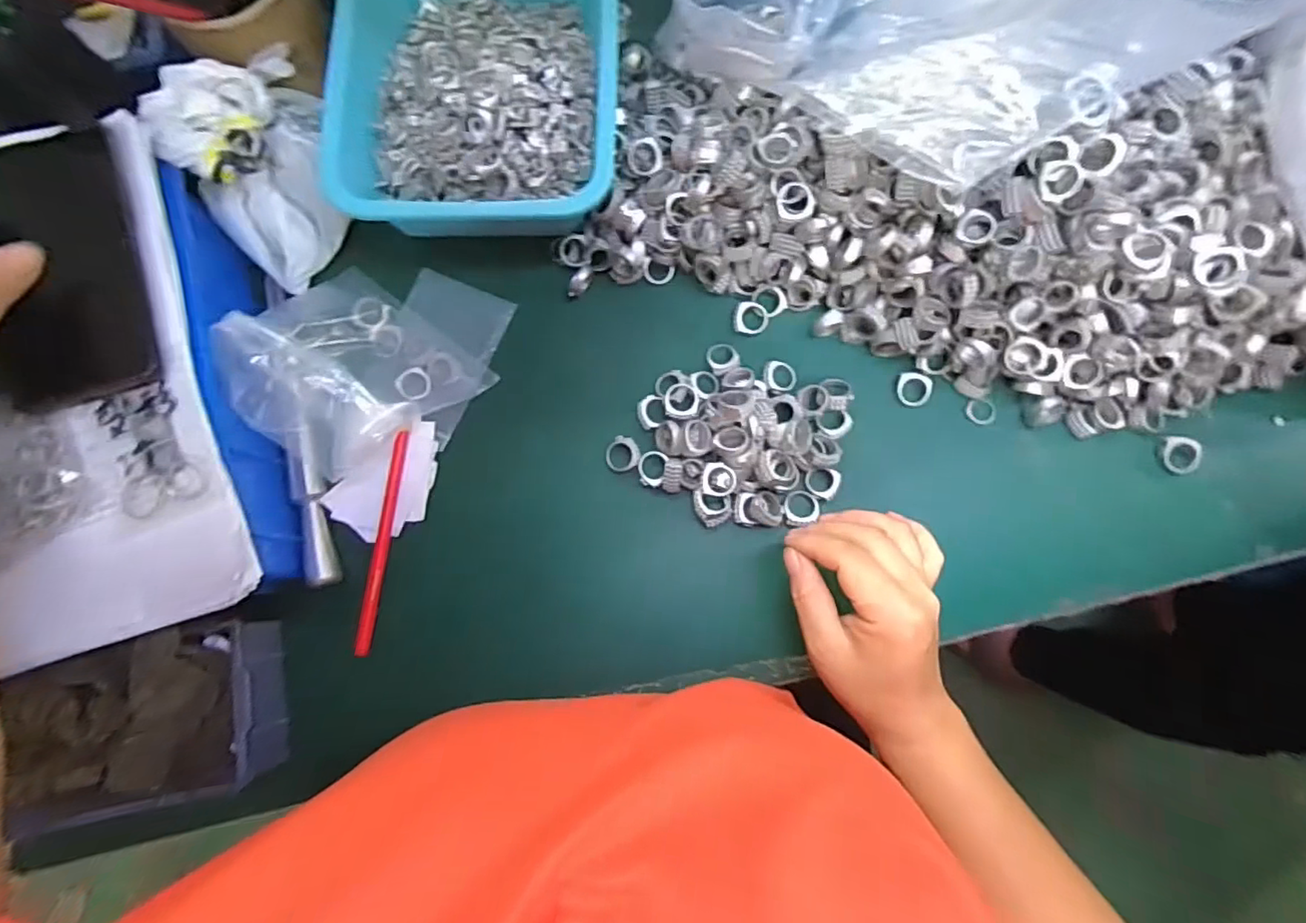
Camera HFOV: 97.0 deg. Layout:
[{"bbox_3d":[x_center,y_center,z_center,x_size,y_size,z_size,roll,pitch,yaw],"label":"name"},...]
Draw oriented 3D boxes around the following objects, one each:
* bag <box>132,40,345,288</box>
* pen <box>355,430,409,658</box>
[{"bbox_3d":[-0.270,-0.206,0.398,0.084,0.089,0.122,-18,79,-2],"label":"bag"},{"bbox_3d":[-0.186,0.054,0.397,0.010,0.009,0.151,6,79,2],"label":"pen"}]

